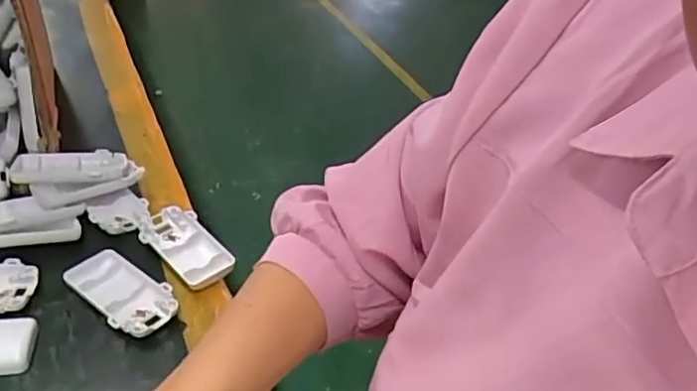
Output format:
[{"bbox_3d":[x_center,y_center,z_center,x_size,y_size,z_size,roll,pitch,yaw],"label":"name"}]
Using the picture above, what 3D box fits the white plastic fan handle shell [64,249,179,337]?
[{"bbox_3d":[-0.181,0.078,0.475,0.095,0.012,0.051,24,42,20],"label":"white plastic fan handle shell"}]

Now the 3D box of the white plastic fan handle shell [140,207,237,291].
[{"bbox_3d":[-0.143,0.042,0.515,0.050,0.010,0.099,-23,47,-32],"label":"white plastic fan handle shell"}]

